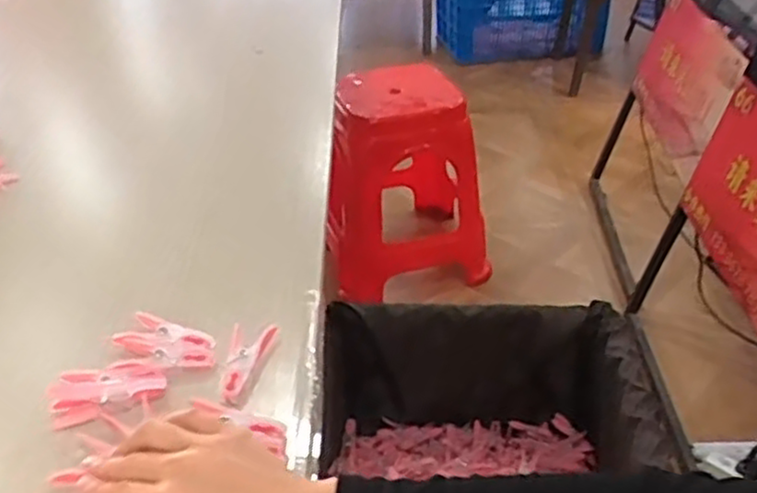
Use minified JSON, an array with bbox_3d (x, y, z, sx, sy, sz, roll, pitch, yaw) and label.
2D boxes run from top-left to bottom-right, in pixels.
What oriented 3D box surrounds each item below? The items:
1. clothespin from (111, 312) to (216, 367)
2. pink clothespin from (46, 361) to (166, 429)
[{"bbox_3d":[-0.167,0.076,0.579,0.088,0.012,0.039,16,38,25],"label":"clothespin"},{"bbox_3d":[-0.198,0.105,0.539,0.079,0.020,0.045,-7,35,-7],"label":"pink clothespin"}]

